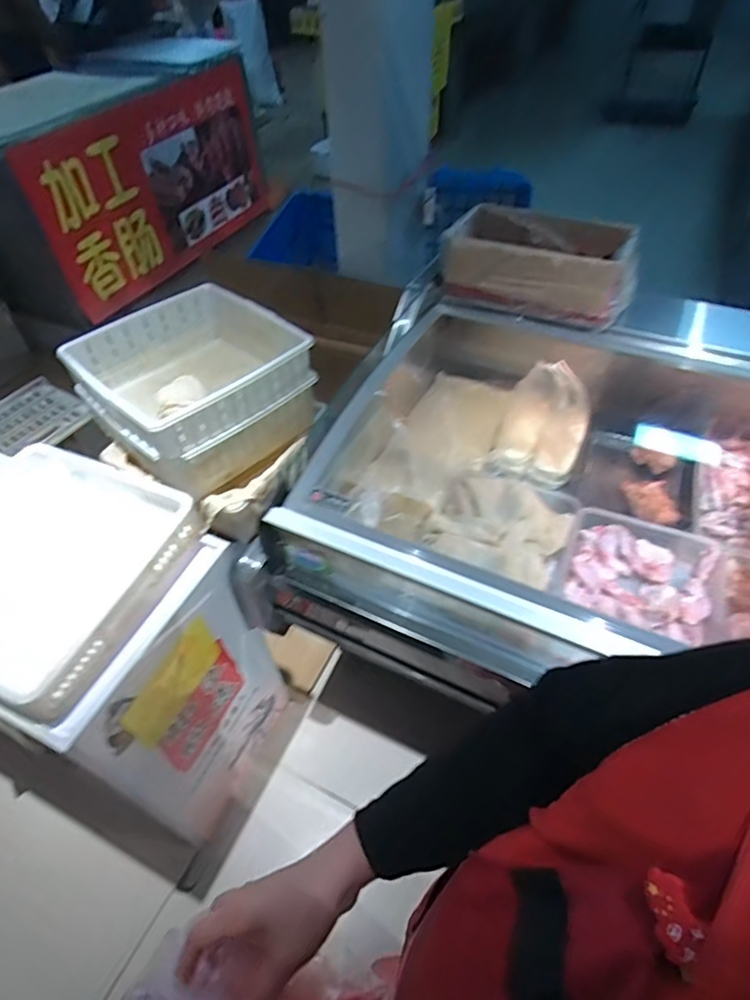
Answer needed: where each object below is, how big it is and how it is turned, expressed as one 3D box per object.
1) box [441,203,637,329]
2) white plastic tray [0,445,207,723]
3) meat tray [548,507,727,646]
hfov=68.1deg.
[{"bbox_3d":[0.378,-0.547,1.258,0.439,0.156,0.219,26,55,24],"label":"box"},{"bbox_3d":[-0.586,0.107,0.966,0.431,0.092,0.405,19,52,19],"label":"white plastic tray"},{"bbox_3d":[0.516,0.144,1.098,0.280,0.064,0.241,22,53,21],"label":"meat tray"}]

